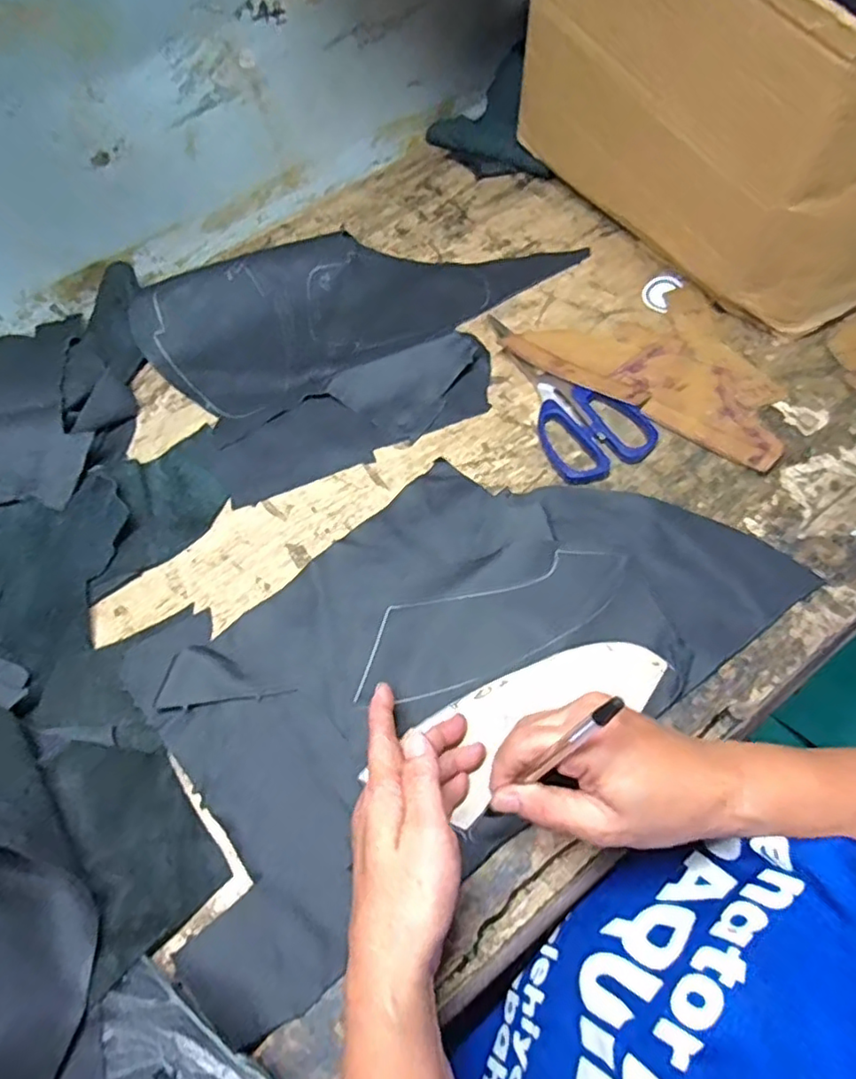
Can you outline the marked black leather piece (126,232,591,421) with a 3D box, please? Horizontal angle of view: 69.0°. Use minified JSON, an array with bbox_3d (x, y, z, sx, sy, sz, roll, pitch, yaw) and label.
[{"bbox_3d":[-0.067,-0.223,0.565,0.369,0.016,0.165,-26,70,-9],"label":"marked black leather piece"}]

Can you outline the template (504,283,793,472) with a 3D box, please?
[{"bbox_3d":[0.199,-0.155,0.518,0.218,0.007,0.143,31,66,18],"label":"template"}]

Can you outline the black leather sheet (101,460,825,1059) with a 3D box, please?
[{"bbox_3d":[0.014,0.064,0.409,0.417,0.012,0.232,-32,64,-13],"label":"black leather sheet"}]

